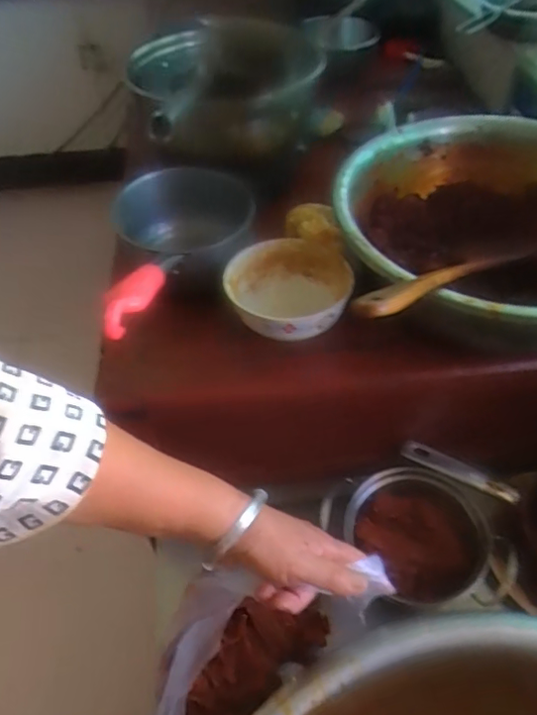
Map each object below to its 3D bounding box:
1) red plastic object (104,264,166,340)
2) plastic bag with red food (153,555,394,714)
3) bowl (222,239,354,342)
[{"bbox_3d":[-0.106,-0.050,0.456,0.021,0.035,0.112,11,34,10],"label":"red plastic object"},{"bbox_3d":[-0.032,0.272,0.522,0.224,0.225,0.138,-31,56,-23],"label":"plastic bag with red food"},{"bbox_3d":[0.022,-0.061,0.603,0.127,0.076,0.119,-1,50,1],"label":"bowl"}]

